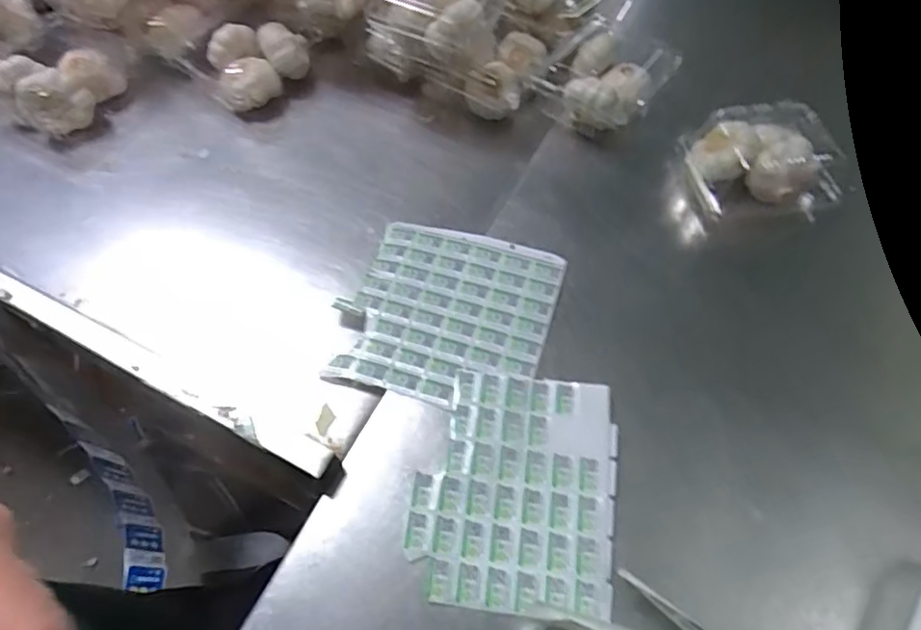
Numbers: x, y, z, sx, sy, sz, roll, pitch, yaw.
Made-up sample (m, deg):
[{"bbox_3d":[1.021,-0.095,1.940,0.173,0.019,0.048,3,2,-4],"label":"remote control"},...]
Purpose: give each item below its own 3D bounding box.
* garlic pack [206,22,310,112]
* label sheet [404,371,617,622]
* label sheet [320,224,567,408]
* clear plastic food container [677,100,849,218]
[{"bbox_3d":[-0.213,-0.263,0.614,0.101,0.060,0.086,-18,61,-11],"label":"garlic pack"},{"bbox_3d":[0.040,0.124,0.417,0.142,0.004,0.166,7,63,3],"label":"label sheet"},{"bbox_3d":[-0.009,-0.003,0.490,0.167,0.008,0.166,15,60,8],"label":"label sheet"},{"bbox_3d":[0.298,-0.149,0.556,0.127,0.063,0.096,-7,60,-5],"label":"clear plastic food container"}]

